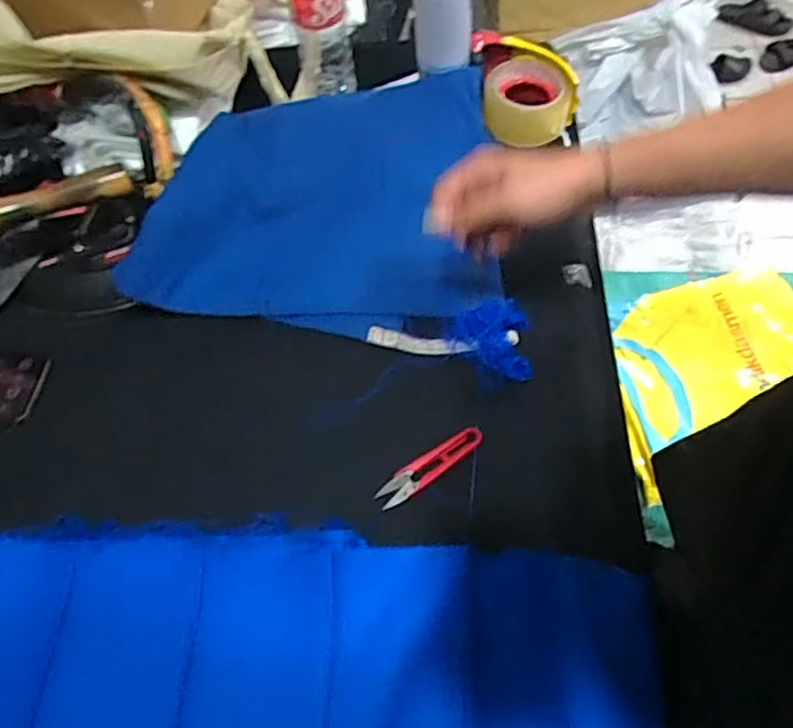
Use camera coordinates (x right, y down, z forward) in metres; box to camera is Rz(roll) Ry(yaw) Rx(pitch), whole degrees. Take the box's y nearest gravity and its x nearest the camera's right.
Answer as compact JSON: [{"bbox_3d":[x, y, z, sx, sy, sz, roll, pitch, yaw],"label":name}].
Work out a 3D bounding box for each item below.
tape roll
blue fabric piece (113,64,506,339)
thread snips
[{"bbox_3d":[0.160,-0.323,0.786,0.098,0.060,0.098,-2,57,3],"label":"tape roll"},{"bbox_3d":[-0.087,-0.195,0.717,0.381,0.060,0.345,0,56,3],"label":"blue fabric piece"},{"bbox_3d":[0.028,0.086,0.554,0.104,0.013,0.024,-32,61,-16],"label":"thread snips"}]

